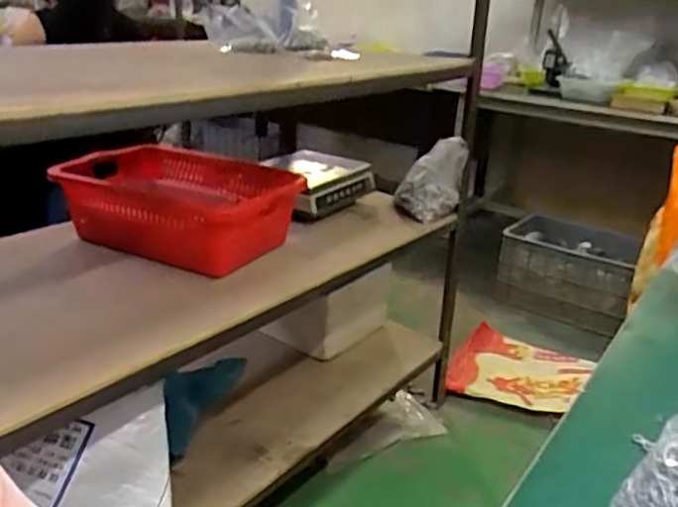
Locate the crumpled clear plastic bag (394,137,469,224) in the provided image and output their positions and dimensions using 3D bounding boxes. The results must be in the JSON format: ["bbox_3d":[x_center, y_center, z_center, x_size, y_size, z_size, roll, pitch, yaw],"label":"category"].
[{"bbox_3d":[0.227,-0.185,1.578,0.162,0.177,0.200,6,22,8],"label":"crumpled clear plastic bag"}]

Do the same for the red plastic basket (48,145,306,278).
[{"bbox_3d":[-0.354,-0.107,1.381,0.524,0.152,0.303,13,24,25],"label":"red plastic basket"}]

